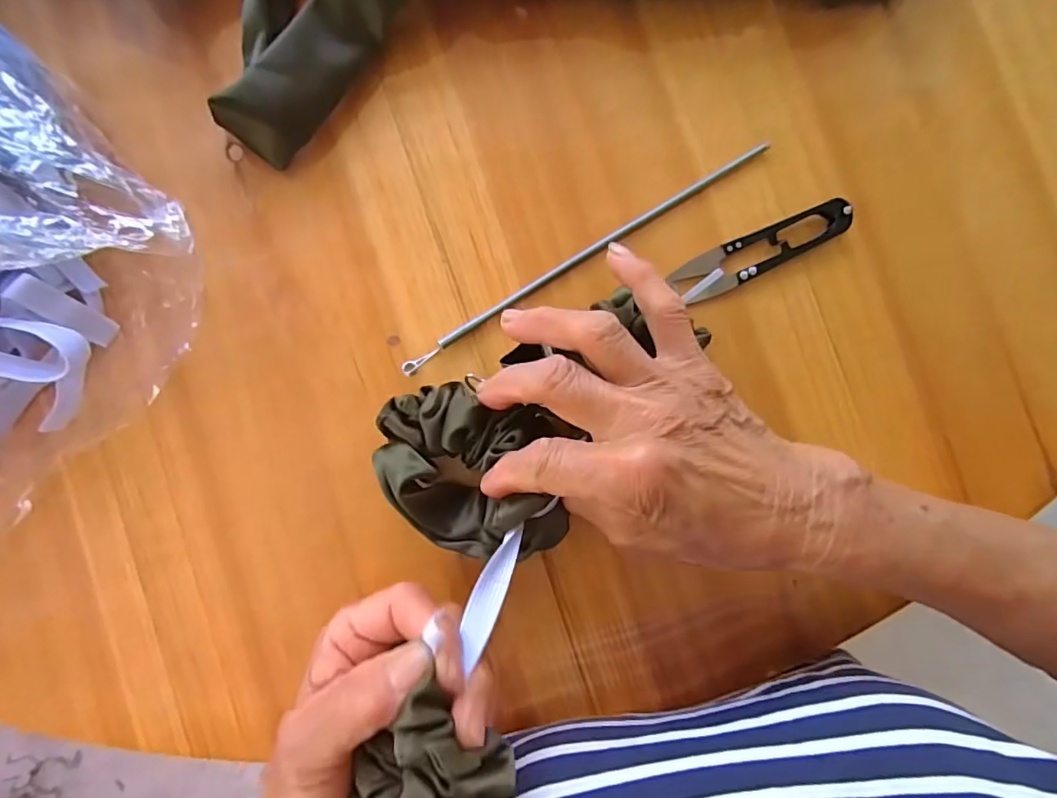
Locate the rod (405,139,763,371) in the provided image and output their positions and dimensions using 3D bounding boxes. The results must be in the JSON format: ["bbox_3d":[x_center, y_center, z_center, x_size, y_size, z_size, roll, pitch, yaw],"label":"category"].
[{"bbox_3d":[0.031,-0.075,0.271,0.221,0.006,0.008,-33,89,-5],"label":"rod"}]

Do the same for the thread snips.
[{"bbox_3d":[0.121,-0.077,0.275,0.099,0.010,0.023,-24,88,-5],"label":"thread snips"}]

